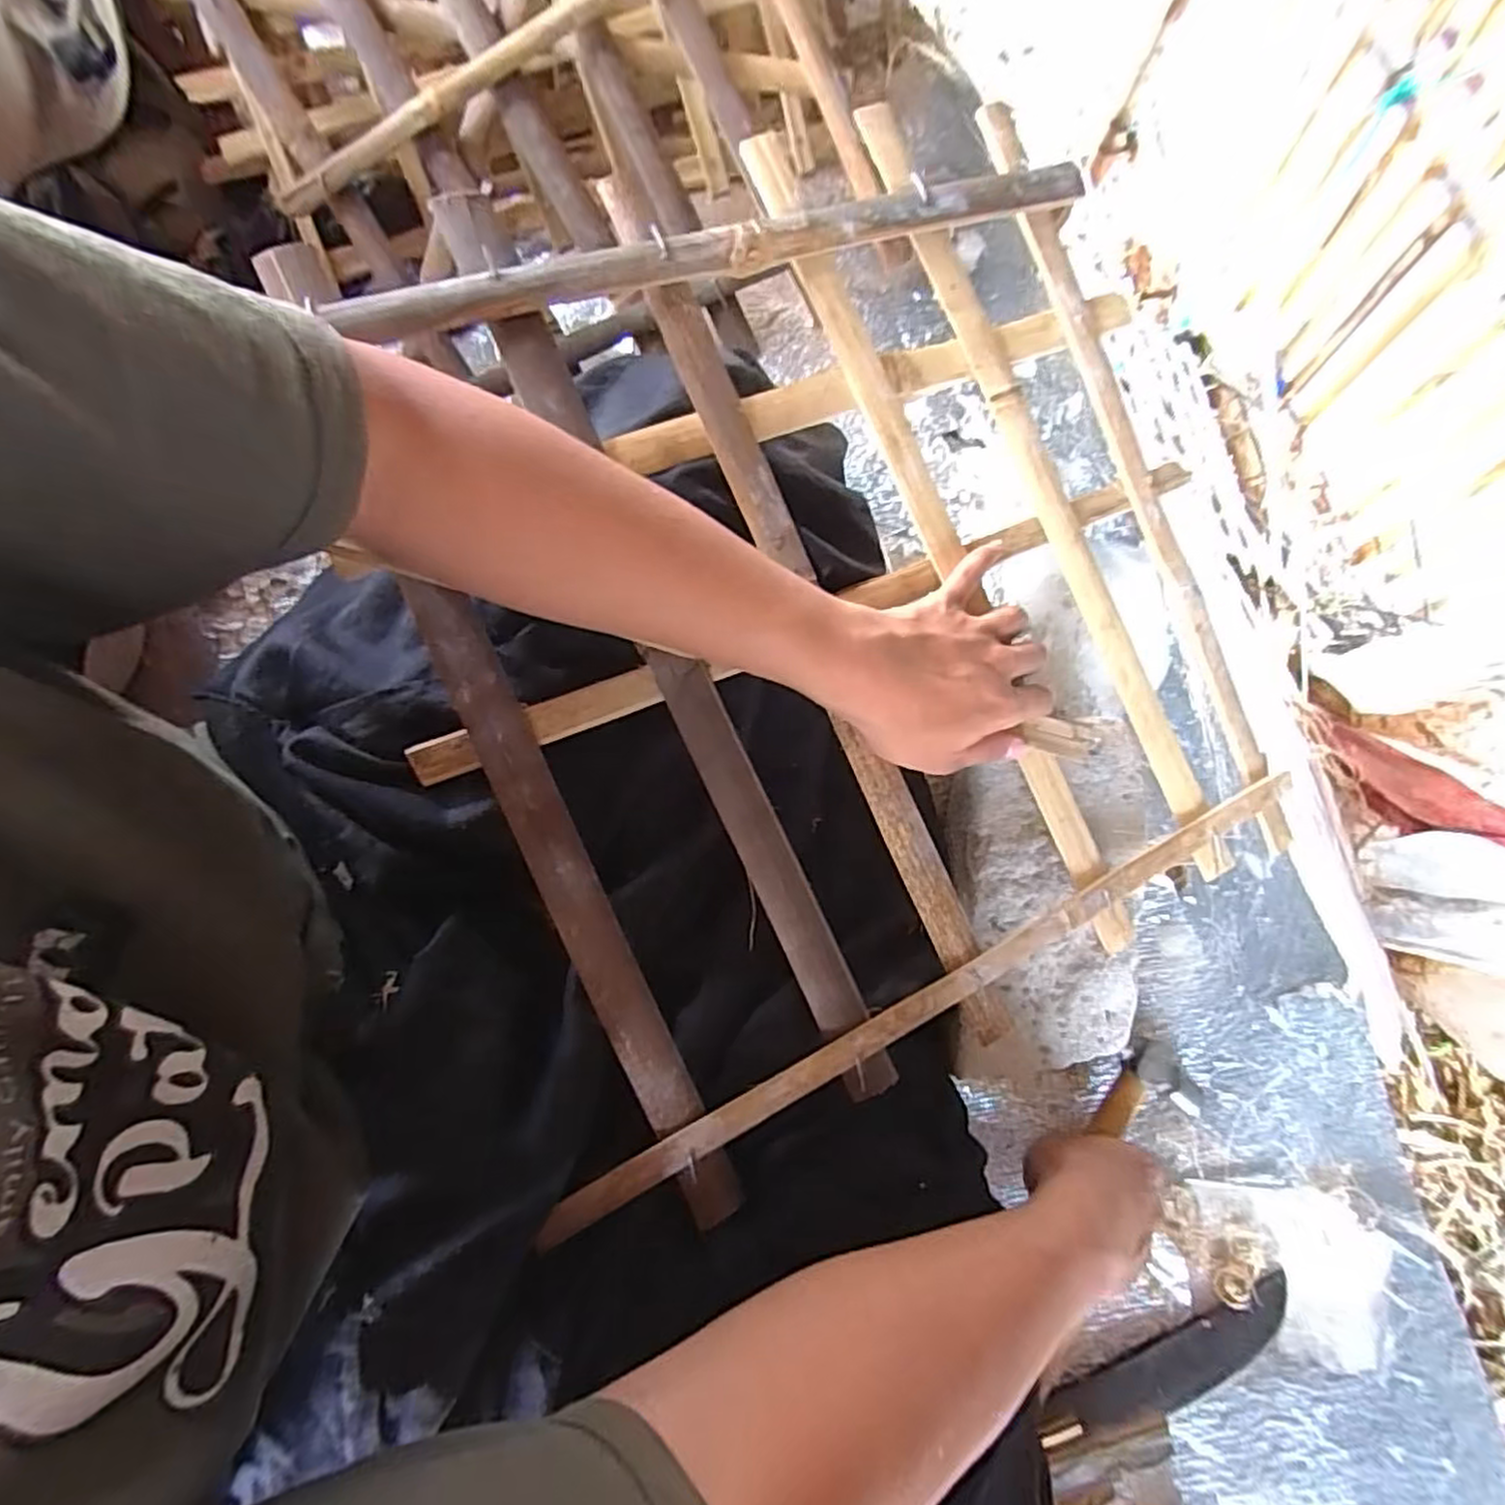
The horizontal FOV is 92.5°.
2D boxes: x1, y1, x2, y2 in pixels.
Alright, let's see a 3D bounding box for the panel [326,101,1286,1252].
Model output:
[{"bbox_3d":[0.050,-0.071,0.420,0.483,0.044,0.508,-21,92,-16],"label":"panel"}]

